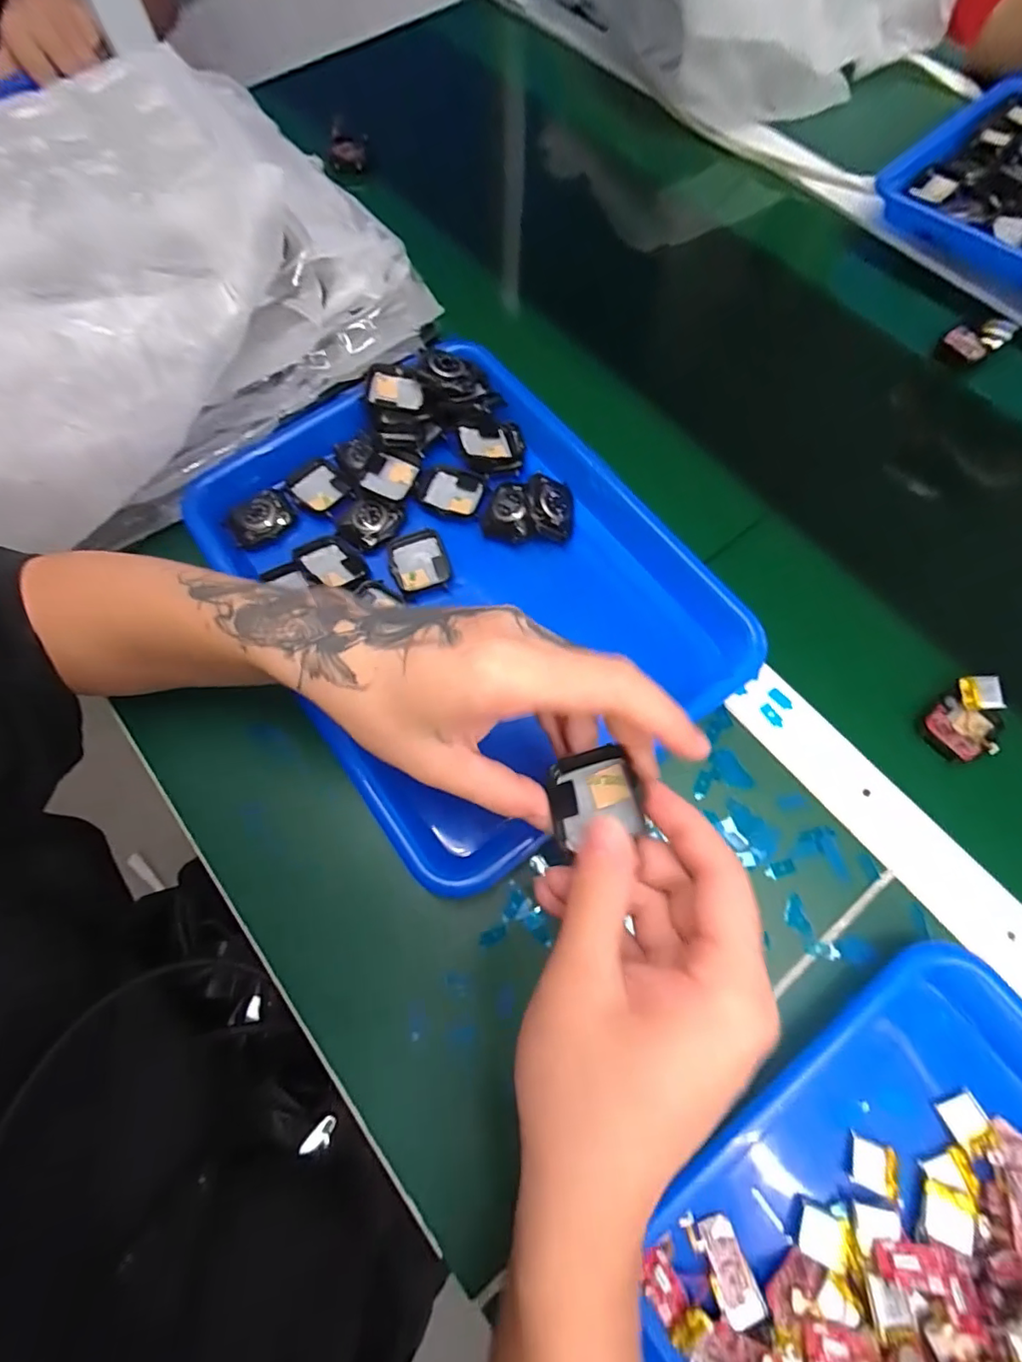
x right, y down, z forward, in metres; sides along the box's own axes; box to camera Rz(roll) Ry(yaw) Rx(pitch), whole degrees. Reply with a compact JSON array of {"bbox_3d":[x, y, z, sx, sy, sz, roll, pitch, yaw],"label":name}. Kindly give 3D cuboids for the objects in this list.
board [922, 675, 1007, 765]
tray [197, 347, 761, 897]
[{"bbox_3d":[0.280,0.025,0.342,0.057,0.016,0.037,-43,74,-14],"label":"board"},{"bbox_3d":[-0.031,-0.072,0.366,0.253,0.042,0.329,-36,72,-11],"label":"tray"}]

